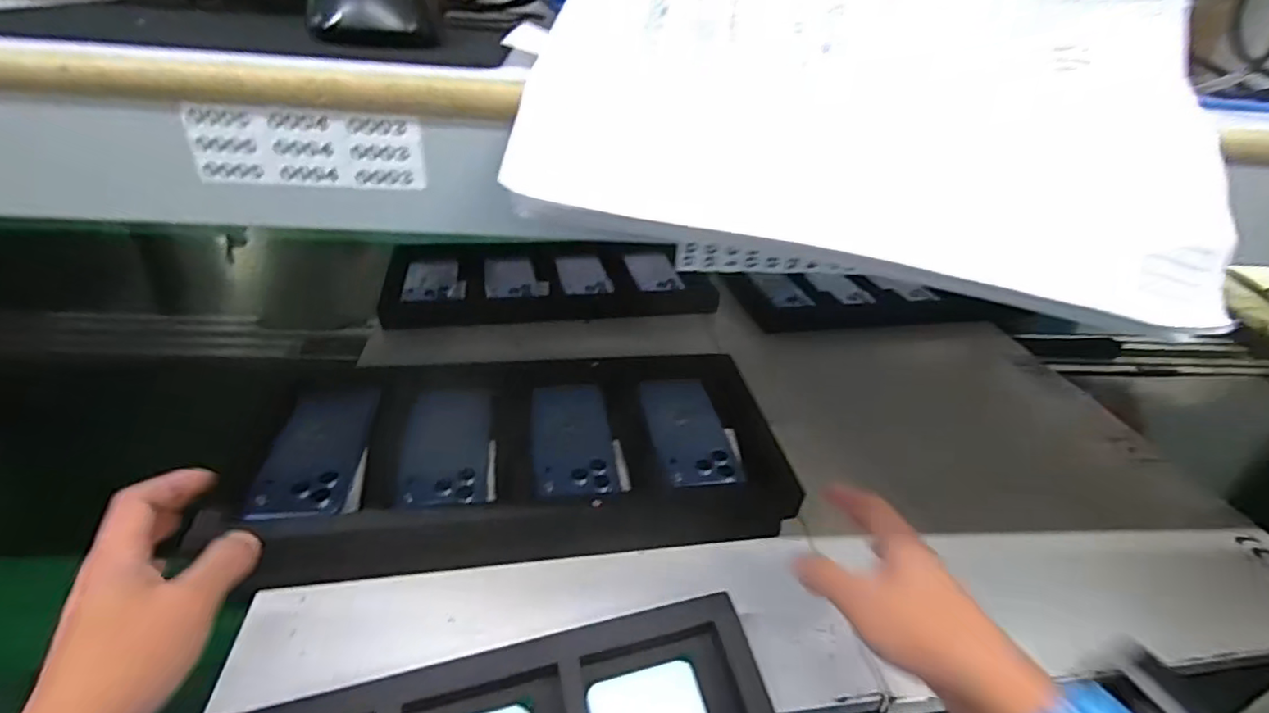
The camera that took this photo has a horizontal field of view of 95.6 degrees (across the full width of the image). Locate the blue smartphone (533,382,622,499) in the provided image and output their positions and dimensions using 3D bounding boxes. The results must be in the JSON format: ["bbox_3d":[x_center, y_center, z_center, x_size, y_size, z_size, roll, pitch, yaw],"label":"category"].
[{"bbox_3d":[-0.059,0.075,0.545,0.071,0.012,0.142,-3,35,-10],"label":"blue smartphone"}]

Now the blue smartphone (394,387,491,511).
[{"bbox_3d":[-0.170,0.080,0.520,0.073,0.016,0.137,-2,35,-9],"label":"blue smartphone"}]

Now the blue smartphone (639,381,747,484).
[{"bbox_3d":[0.053,0.071,0.570,0.073,0.006,0.143,-3,35,-11],"label":"blue smartphone"}]

